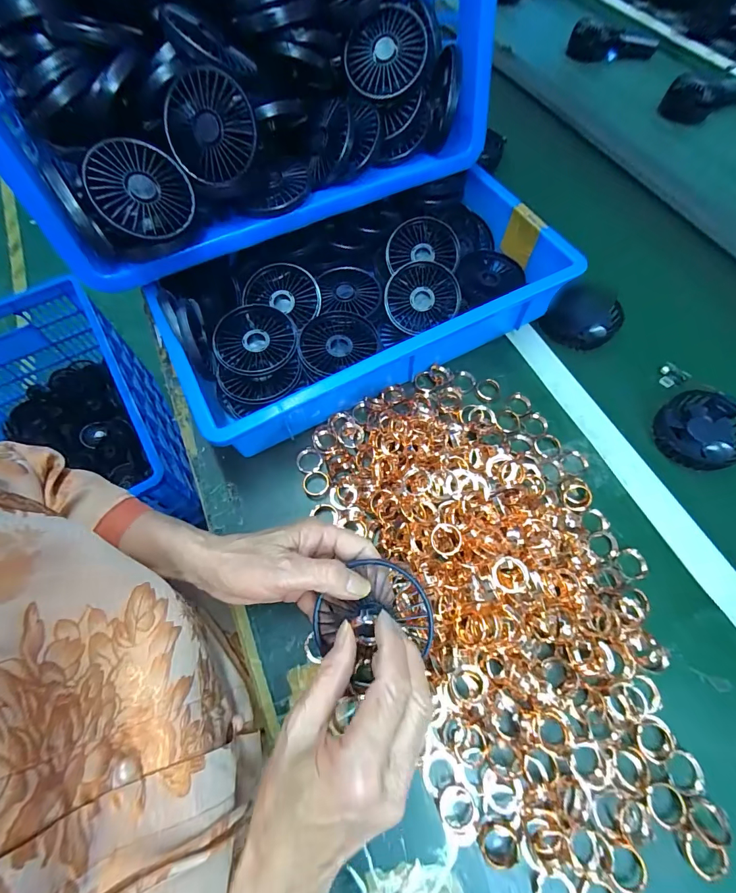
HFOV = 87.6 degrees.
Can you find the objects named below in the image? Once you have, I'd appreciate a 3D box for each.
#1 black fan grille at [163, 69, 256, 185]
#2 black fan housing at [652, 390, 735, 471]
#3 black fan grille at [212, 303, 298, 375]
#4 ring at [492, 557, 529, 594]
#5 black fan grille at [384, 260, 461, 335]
[{"bbox_3d":[-0.146,-0.298,0.359,0.083,0.021,0.084,4,114,8],"label":"black fan grille"},{"bbox_3d":[0.370,-0.017,0.425,0.088,0.027,0.084,0,65,1],"label":"black fan housing"},{"bbox_3d":[-0.122,-0.115,0.419,0.086,0.020,0.083,0,65,1],"label":"black fan grille"},{"bbox_3d":[0.117,0.106,0.315,0.028,0.008,0.028,-9,67,21],"label":"ring"},{"bbox_3d":[0.064,-0.181,0.459,0.088,0.007,0.078,-26,93,4],"label":"black fan grille"}]

